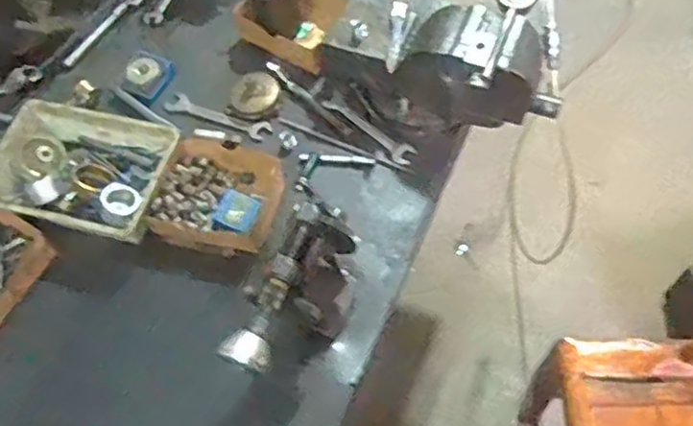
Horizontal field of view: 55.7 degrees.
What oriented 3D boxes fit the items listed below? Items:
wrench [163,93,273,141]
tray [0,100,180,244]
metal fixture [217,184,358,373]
[{"bbox_3d":[-0.195,-0.147,1.004,0.174,0.010,0.036,21,66,14],"label":"wrench"},{"bbox_3d":[-0.375,-0.058,0.928,0.252,0.056,0.174,12,62,12],"label":"tray"},{"bbox_3d":[-0.049,0.095,0.738,0.072,0.187,0.214,18,64,15],"label":"metal fixture"}]

